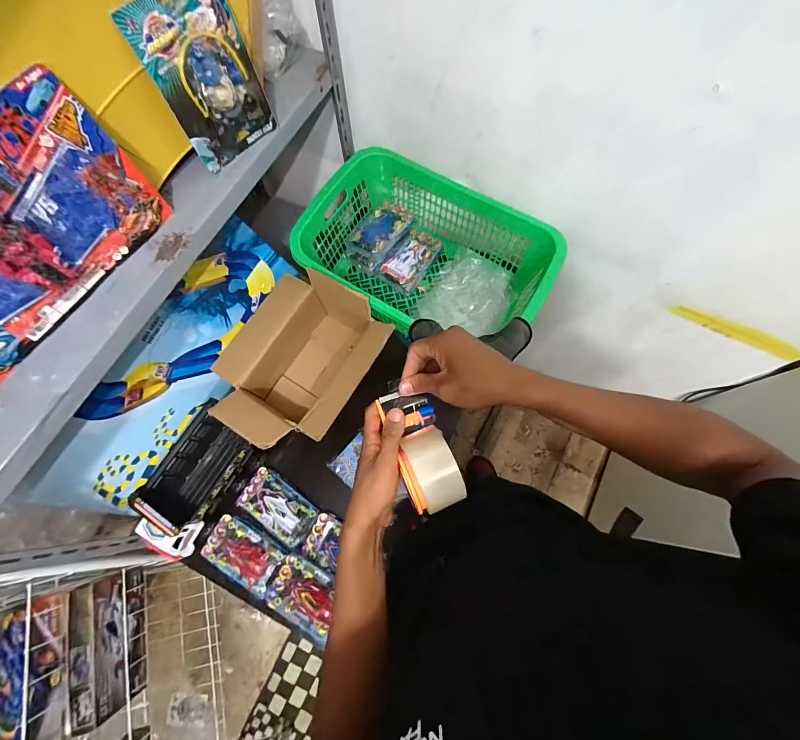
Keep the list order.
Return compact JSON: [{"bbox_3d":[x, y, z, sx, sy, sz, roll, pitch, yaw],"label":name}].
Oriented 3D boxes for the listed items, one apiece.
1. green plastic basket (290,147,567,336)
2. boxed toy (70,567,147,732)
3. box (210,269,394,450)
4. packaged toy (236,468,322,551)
[{"bbox_3d":[0.061,-0.249,0.882,0.526,0.209,0.360,33,77,11],"label":"green plastic basket"},{"bbox_3d":[-0.574,0.539,0.734,0.050,0.150,0.230,-16,73,-3],"label":"boxed toy"},{"bbox_3d":[-0.215,-0.009,0.826,0.294,0.184,0.357,31,77,10],"label":"box"},{"bbox_3d":[-0.272,0.299,0.798,0.170,0.030,0.100,34,77,11],"label":"packaged toy"}]

